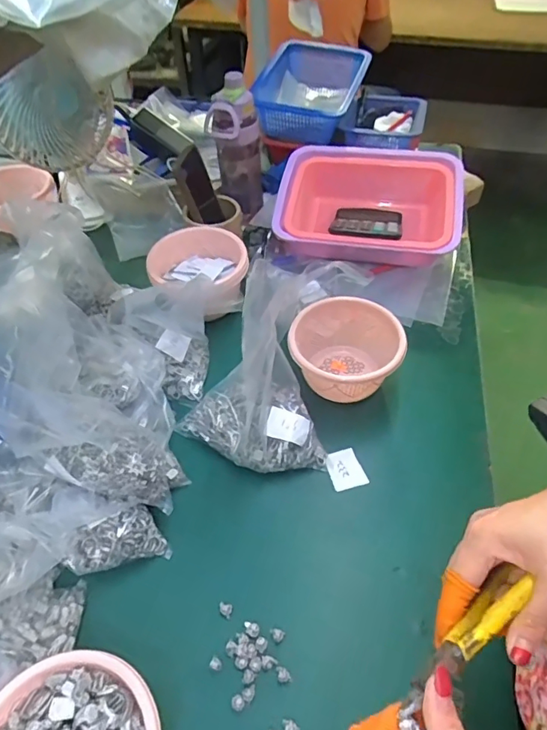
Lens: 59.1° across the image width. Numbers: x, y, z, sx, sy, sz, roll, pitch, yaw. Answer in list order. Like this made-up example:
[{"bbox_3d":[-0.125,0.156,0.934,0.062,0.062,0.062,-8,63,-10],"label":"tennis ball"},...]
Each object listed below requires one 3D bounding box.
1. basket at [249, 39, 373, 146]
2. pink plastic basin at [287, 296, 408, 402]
[{"bbox_3d":[0.078,-0.564,1.006,0.190,0.103,0.267,12,52,12],"label":"basket"},{"bbox_3d":[0.097,-0.013,0.675,0.149,0.094,0.152,0,50,0],"label":"pink plastic basin"}]

